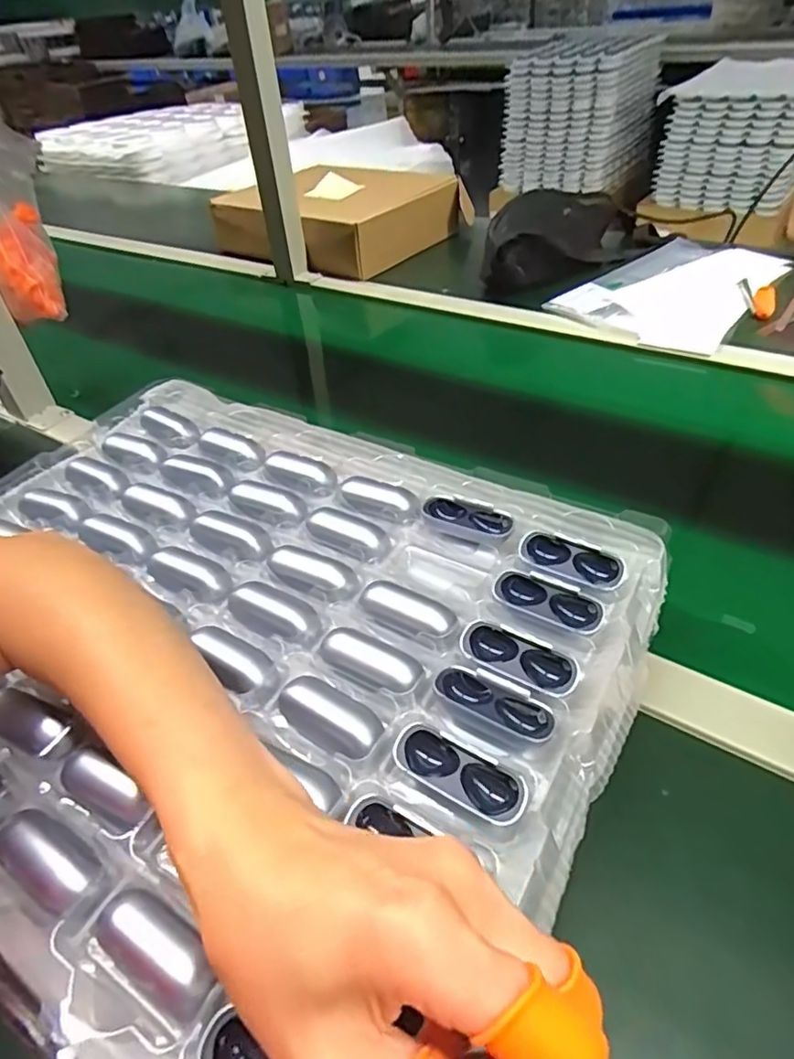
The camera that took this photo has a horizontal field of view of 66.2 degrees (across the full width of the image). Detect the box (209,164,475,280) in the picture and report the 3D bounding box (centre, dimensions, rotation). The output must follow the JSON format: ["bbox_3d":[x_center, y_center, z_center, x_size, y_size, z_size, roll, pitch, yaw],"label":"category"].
[{"bbox_3d":[-0.094,-0.527,1.014,0.323,0.091,0.303,24,50,30],"label":"box"}]

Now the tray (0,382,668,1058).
[{"bbox_3d":[-0.105,0.058,0.349,0.437,0.037,0.354,17,47,25],"label":"tray"}]

